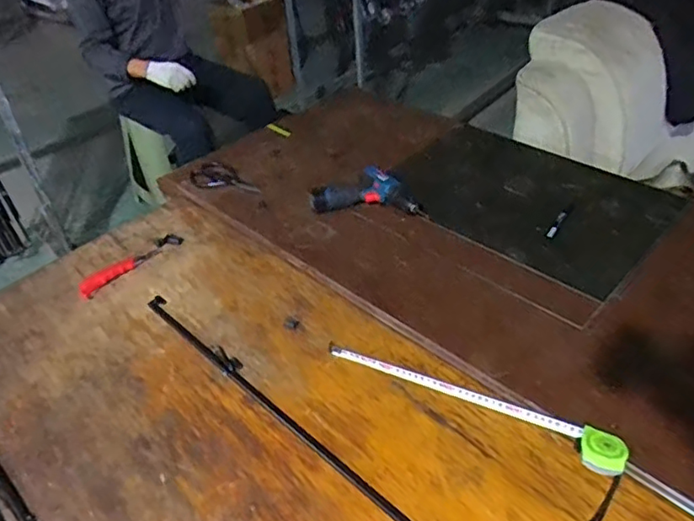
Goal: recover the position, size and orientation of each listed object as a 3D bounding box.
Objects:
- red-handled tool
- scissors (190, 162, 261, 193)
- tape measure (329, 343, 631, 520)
[{"bbox_3d":[-0.421,0.005,1.124,0.044,0.020,0.215,28,49,32],"label":"red-handled tool"},{"bbox_3d":[-0.286,-0.184,1.340,0.189,0.011,0.095,30,50,34],"label":"scissors"},{"bbox_3d":[0.162,0.202,0.830,0.444,0.043,0.109,23,47,29],"label":"tape measure"}]

